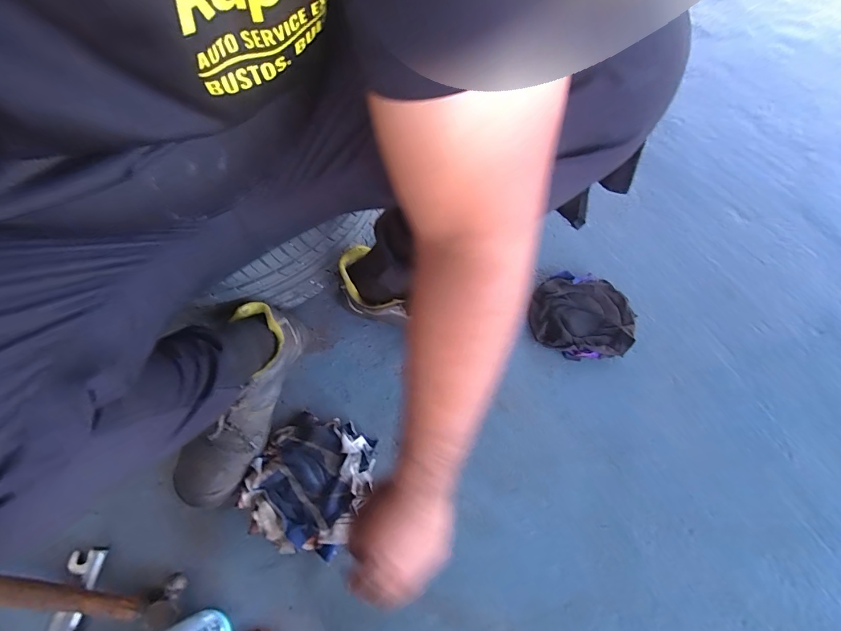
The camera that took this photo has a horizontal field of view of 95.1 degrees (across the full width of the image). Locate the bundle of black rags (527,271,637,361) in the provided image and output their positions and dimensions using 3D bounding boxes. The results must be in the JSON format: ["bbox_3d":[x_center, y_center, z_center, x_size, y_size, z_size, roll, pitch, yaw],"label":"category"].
[{"bbox_3d":[0.257,0.000,0.618,0.162,0.029,0.138,1,67,3],"label":"bundle of black rags"}]

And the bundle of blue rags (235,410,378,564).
[{"bbox_3d":[-0.156,0.227,0.531,0.151,0.026,0.167,20,69,11],"label":"bundle of blue rags"}]

